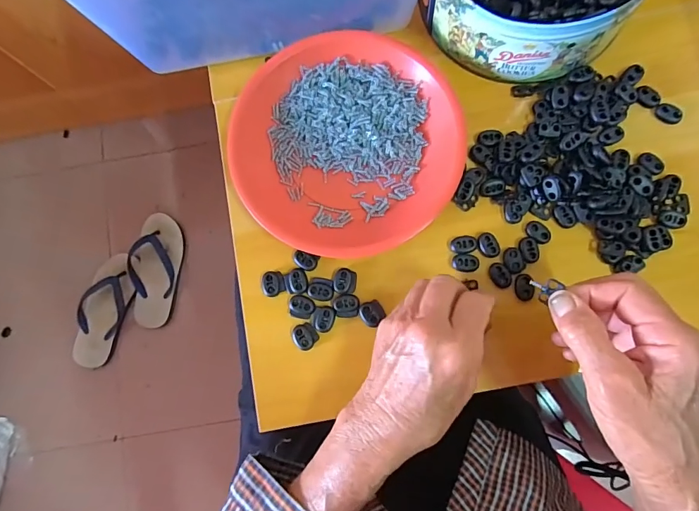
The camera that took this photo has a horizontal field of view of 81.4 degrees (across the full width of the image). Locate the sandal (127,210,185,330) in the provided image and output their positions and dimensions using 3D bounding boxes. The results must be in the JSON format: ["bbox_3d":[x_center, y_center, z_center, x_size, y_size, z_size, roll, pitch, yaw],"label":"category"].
[{"bbox_3d":[-0.412,0.030,0.861,0.100,0.037,0.240,0,81,3],"label":"sandal"}]

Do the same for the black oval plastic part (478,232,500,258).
[{"bbox_3d":[0.118,-0.009,0.343,0.016,0.004,0.022,-30,81,-2],"label":"black oval plastic part"}]

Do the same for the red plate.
[{"bbox_3d":[-0.003,-0.098,0.351,0.186,0.024,0.190,0,81,3],"label":"red plate"}]

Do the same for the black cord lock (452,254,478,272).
[{"bbox_3d":[0.098,0.006,0.341,0.022,0.004,0.014,6,82,4],"label":"black cord lock"}]

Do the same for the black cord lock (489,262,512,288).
[{"bbox_3d":[0.126,0.016,0.337,0.015,0.005,0.022,-30,81,-2],"label":"black cord lock"}]

